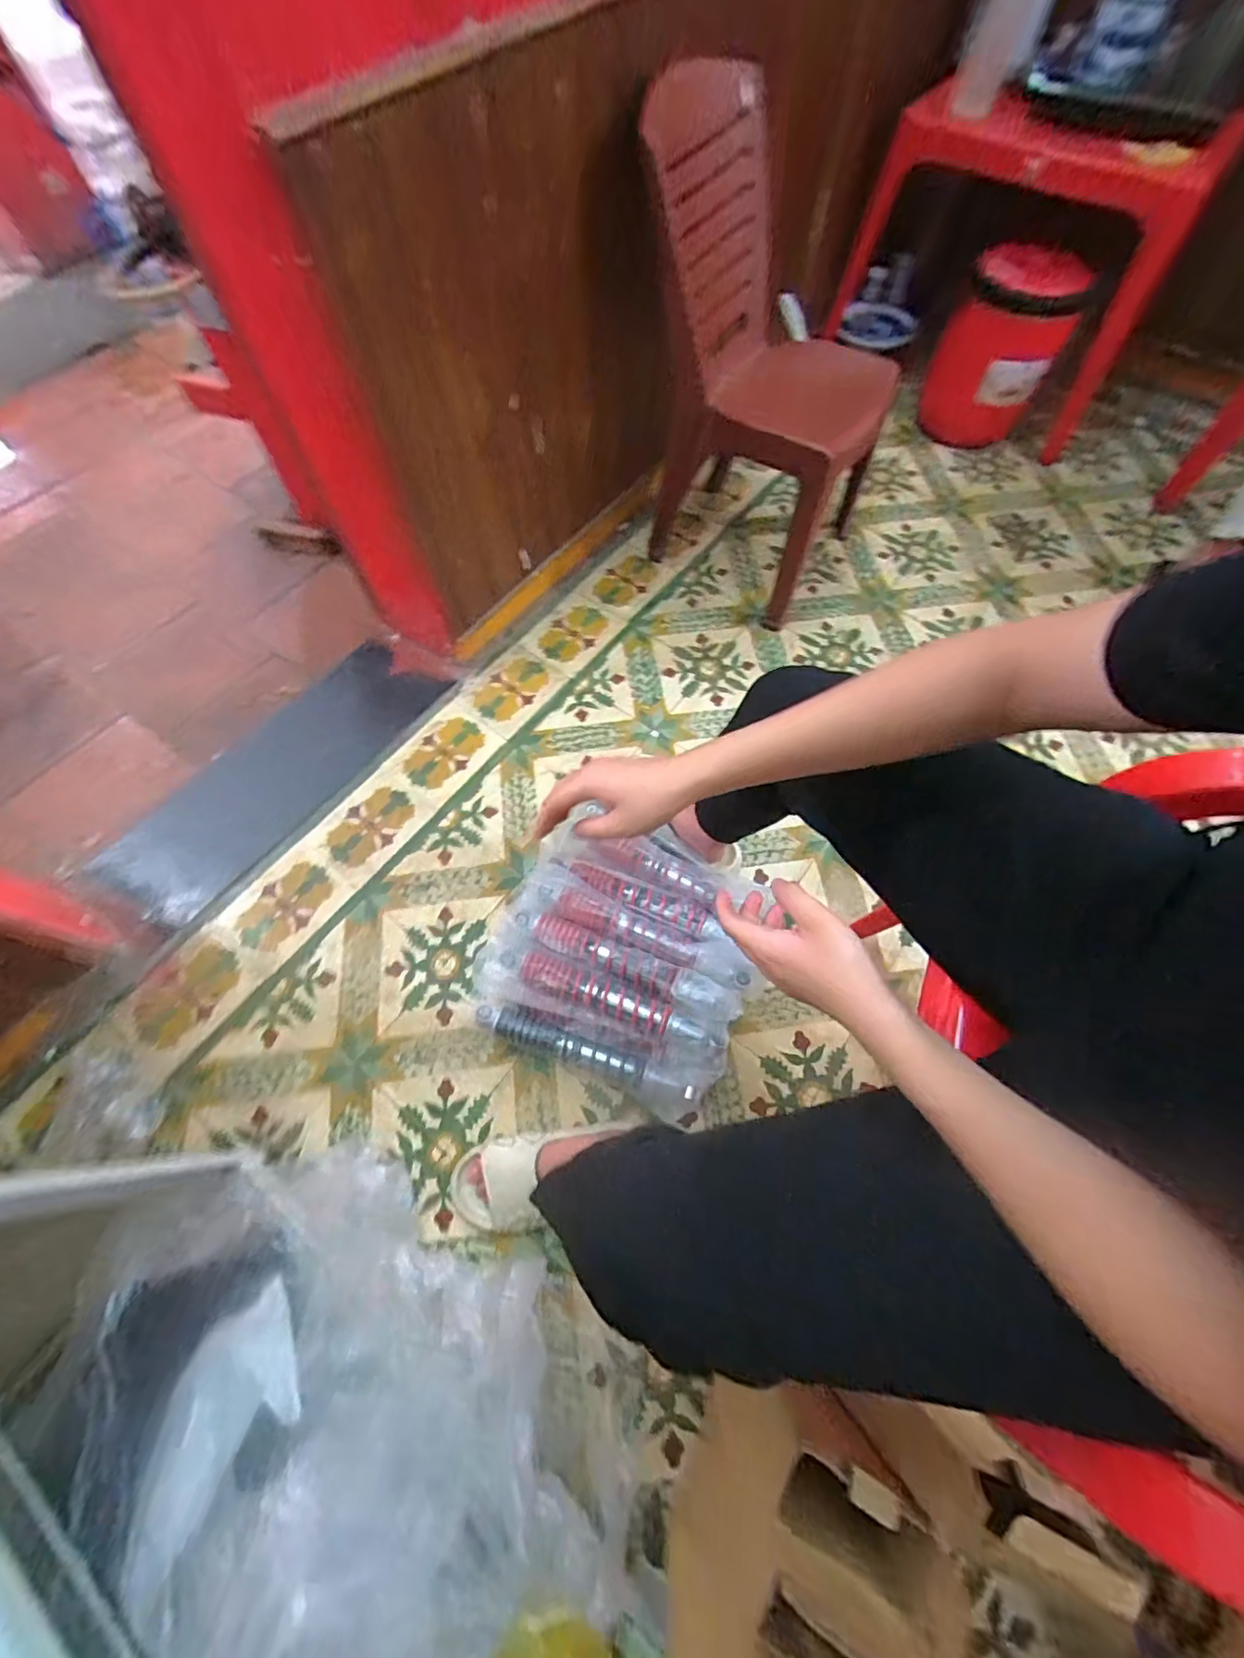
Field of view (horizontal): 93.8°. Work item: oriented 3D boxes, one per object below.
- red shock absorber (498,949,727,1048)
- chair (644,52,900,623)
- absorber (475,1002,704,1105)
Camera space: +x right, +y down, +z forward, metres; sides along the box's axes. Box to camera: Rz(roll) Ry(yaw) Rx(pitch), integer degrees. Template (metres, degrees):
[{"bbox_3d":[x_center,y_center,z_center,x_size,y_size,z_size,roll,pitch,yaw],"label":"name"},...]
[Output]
[{"bbox_3d":[-0.023,0.255,0.887,0.352,0.043,0.054,19,66,9],"label":"red shock absorber"},{"bbox_3d":[0.305,-0.921,1.164,0.459,0.689,0.566,25,67,11],"label":"chair"},{"bbox_3d":[-0.057,0.345,0.911,0.367,0.044,0.045,16,66,8],"label":"absorber"}]

